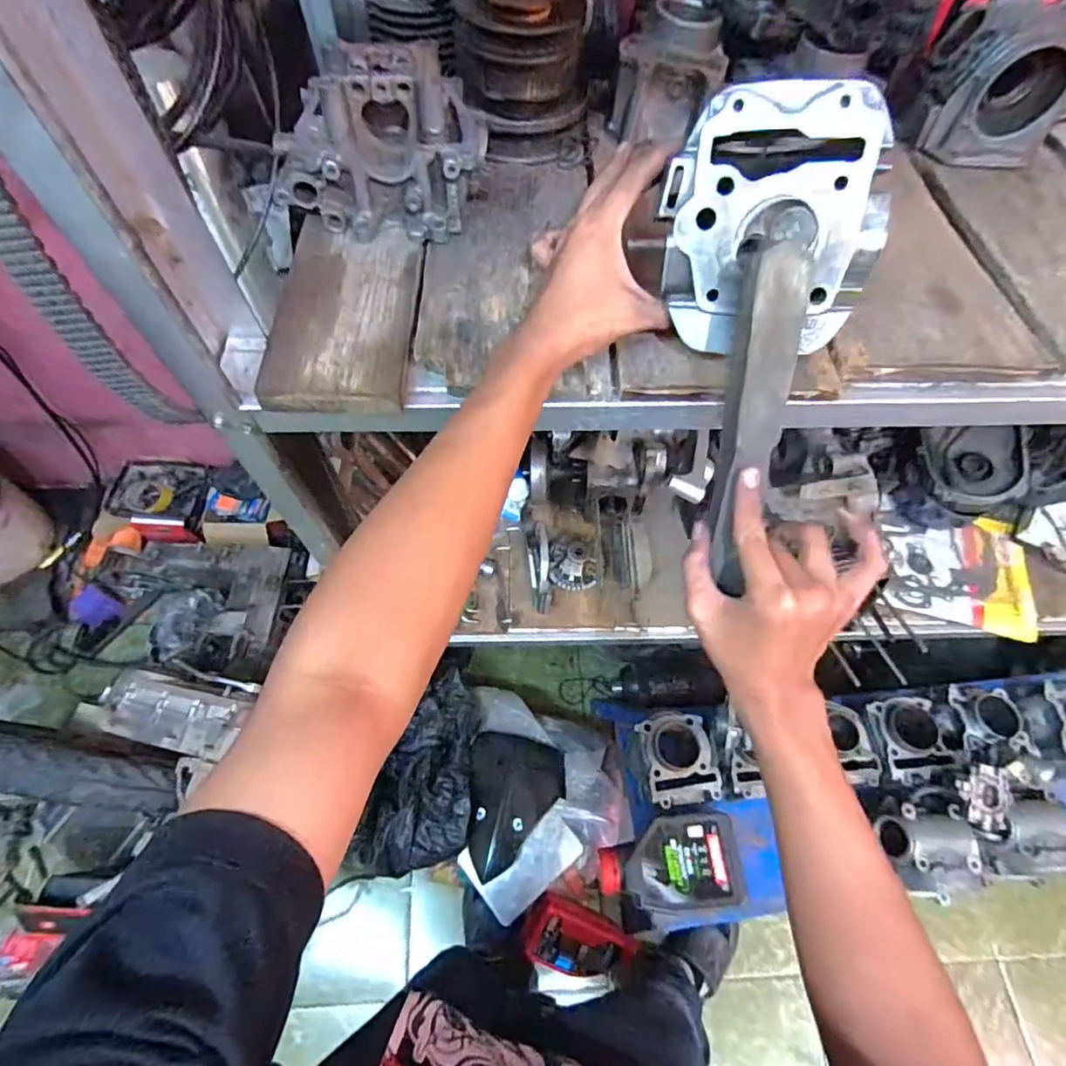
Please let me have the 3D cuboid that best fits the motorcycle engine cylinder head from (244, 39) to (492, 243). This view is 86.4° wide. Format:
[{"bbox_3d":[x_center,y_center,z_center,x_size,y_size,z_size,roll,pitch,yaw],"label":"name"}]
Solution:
[{"bbox_3d":[-0.126,-0.325,0.471,0.172,0.092,0.118,-4,63,-3],"label":"motorcycle engine cylinder head"}]

